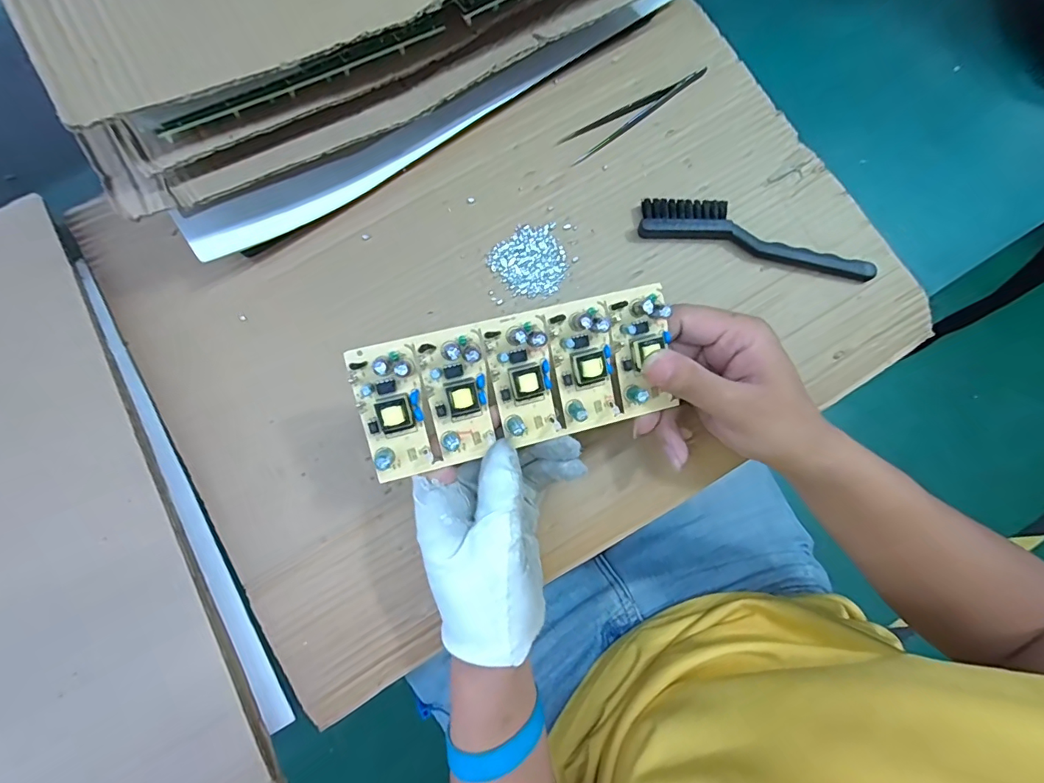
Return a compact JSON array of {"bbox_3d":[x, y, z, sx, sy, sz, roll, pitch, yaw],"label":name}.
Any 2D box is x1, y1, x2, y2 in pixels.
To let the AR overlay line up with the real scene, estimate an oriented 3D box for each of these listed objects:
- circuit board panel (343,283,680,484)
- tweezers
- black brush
[{"bbox_3d":[0.000,-0.004,0.264,0.172,0.013,0.070,-14,102,-9],"label":"circuit board panel"},{"bbox_3d":[0.090,-0.214,0.371,0.124,0.006,0.023,-29,81,-6],"label":"tweezers"},{"bbox_3d":[0.172,-0.115,0.355,0.168,0.014,0.034,13,79,2],"label":"black brush"}]

